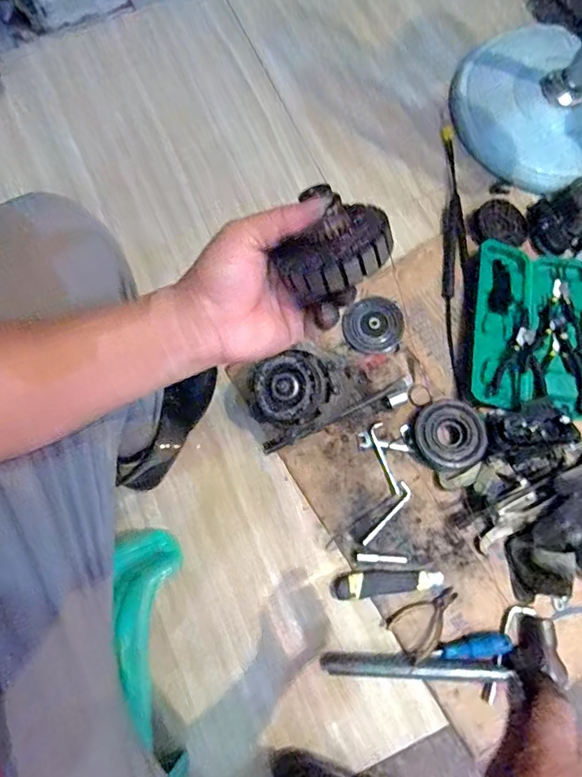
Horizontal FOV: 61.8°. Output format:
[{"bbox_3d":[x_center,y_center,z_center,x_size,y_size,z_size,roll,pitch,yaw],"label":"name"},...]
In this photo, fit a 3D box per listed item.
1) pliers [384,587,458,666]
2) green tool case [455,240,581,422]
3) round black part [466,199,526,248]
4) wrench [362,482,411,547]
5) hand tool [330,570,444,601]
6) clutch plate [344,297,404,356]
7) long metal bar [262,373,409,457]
[{"bbox_3d":[0.206,0.346,0.728,0.115,0.013,0.069,-34,77,-9],"label":"pliers"},{"bbox_3d":[0.417,-0.102,0.835,0.230,0.038,0.301,11,75,3],"label":"green tool case"},{"bbox_3d":[0.381,-0.302,0.902,0.100,0.033,0.097,0,74,0],"label":"round black part"},{"bbox_3d":[0.154,0.202,0.770,0.024,0.006,0.116,35,77,9],"label":"wrench"},{"bbox_3d":[0.147,0.293,0.741,0.167,0.018,0.038,-8,74,-2],"label":"hand tool"},{"bbox_3d":[0.145,-0.110,0.852,0.104,0.014,0.095,0,74,0],"label":"clutch plate"},{"bbox_3d":[0.081,0.043,0.811,0.273,0.015,0.022,-24,76,-6],"label":"long metal bar"}]

